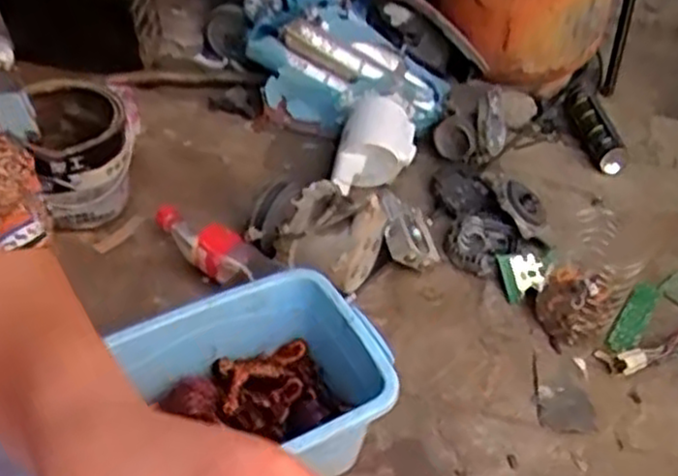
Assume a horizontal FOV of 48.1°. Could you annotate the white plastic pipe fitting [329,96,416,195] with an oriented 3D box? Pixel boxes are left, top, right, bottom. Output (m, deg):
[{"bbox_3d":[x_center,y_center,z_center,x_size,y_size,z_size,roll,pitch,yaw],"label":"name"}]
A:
[{"bbox_3d":[0.054,-0.125,1.146,0.113,0.080,0.190,10,43,4],"label":"white plastic pipe fitting"}]

